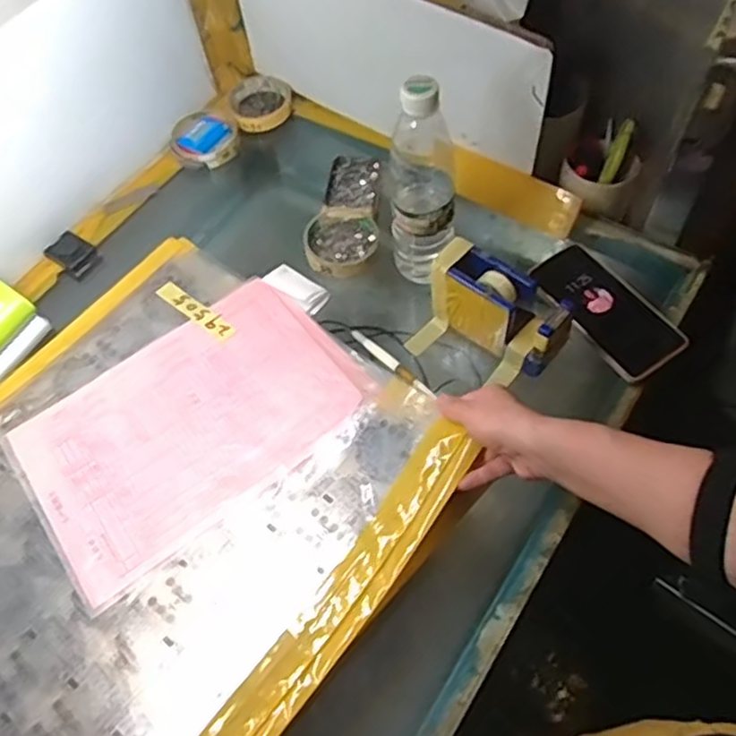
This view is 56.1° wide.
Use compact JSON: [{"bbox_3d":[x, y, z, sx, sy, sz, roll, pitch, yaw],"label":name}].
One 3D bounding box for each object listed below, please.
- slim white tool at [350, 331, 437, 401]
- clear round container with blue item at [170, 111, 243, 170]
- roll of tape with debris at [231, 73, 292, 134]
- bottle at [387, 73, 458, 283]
[{"bbox_3d":[0.024,-0.004,0.675,0.012,0.013,0.125,-35,48,-16],"label":"slim white tool"},{"bbox_3d":[-0.210,-0.290,0.883,0.082,0.020,0.084,5,60,9],"label":"clear round container with blue item"},{"bbox_3d":[-0.142,-0.356,0.927,0.081,0.026,0.093,-16,59,-3],"label":"roll of tape with debris"},{"bbox_3d":[0.054,-0.176,0.673,0.061,0.226,0.070,1,60,7],"label":"bottle"}]

